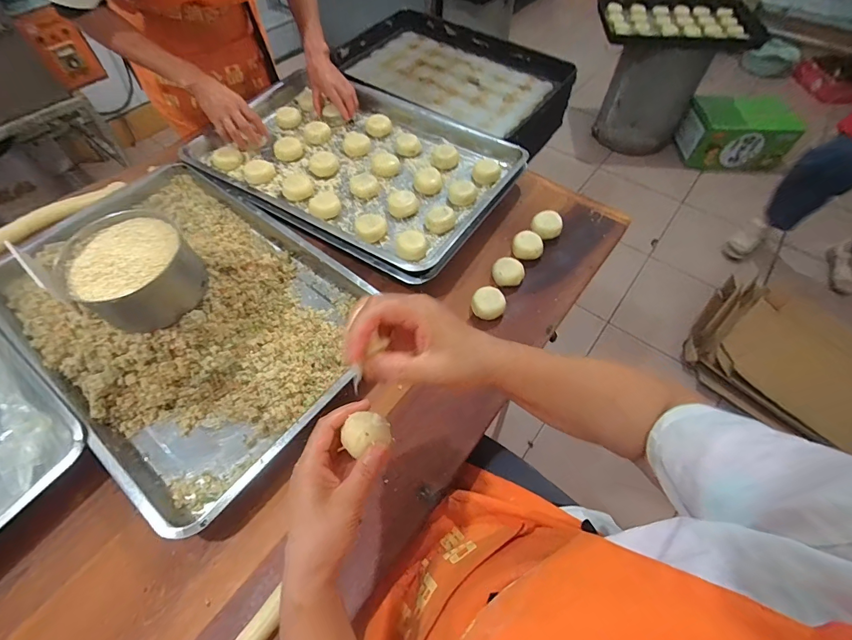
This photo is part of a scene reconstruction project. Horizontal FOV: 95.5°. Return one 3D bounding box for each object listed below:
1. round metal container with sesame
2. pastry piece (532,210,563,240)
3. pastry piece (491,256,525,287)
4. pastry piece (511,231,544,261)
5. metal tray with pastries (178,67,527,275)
[{"bbox_3d":[-0.370,-0.065,0.495,0.144,0.064,0.131,0,57,0],"label":"round metal container with sesame"},{"bbox_3d":[0.223,-0.174,0.711,0.054,0.031,0.045,23,60,14],"label":"pastry piece"},{"bbox_3d":[0.140,-0.080,0.660,0.055,0.037,0.047,19,59,12],"label":"pastry piece"},{"bbox_3d":[0.181,-0.132,0.687,0.054,0.029,0.044,19,59,12],"label":"pastry piece"},{"bbox_3d":[-0.144,-0.320,0.780,0.598,0.050,0.397,27,60,18],"label":"metal tray with pastries"}]

